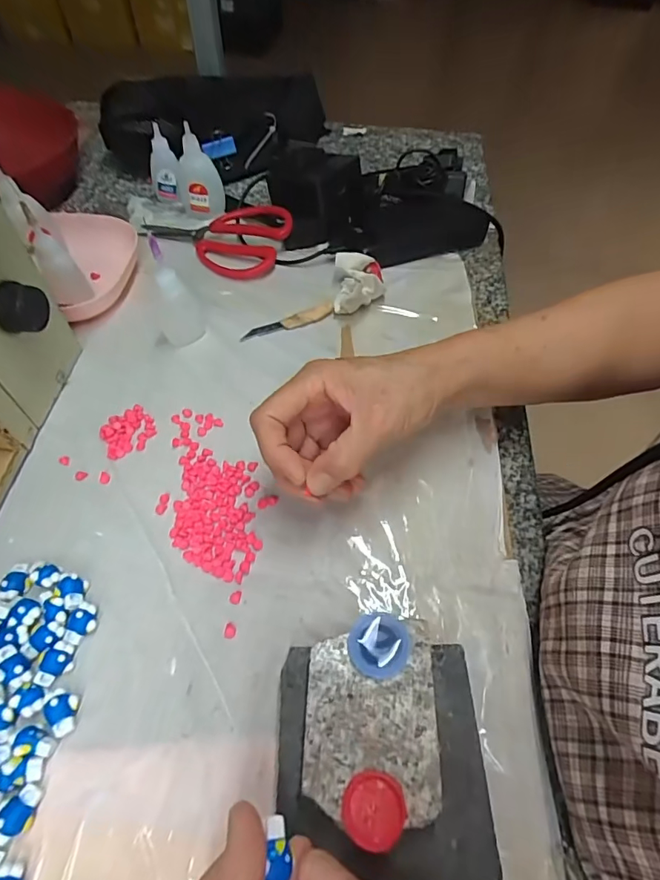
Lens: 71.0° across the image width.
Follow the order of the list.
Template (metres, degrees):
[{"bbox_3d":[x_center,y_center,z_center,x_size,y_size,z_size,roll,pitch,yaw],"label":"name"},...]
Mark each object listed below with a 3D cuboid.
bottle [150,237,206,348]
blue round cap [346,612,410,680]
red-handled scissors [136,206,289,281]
[{"bbox_3d":[-0.121,-0.115,0.361,0.034,0.084,0.030,-14,58,-14],"label":"bottle"},{"bbox_3d":[0.025,0.102,0.231,0.030,0.004,0.030,1,56,-1],"label":"blue round cap"},{"bbox_3d":[-0.119,-0.213,0.462,0.155,0.025,0.092,24,57,12],"label":"red-handled scissors"}]

